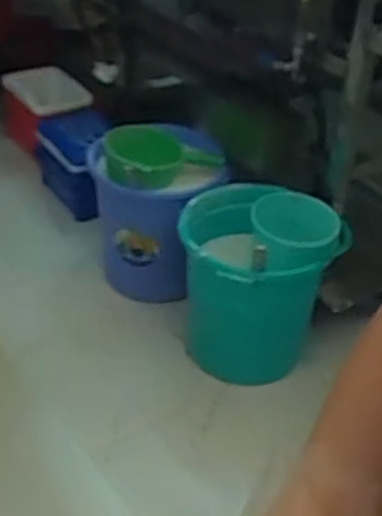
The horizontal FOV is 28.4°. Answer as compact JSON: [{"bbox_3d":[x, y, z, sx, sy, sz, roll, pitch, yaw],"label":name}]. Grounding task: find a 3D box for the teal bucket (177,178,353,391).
[{"bbox_3d":[0.144,0.042,1.732,0.324,0.418,0.351,3,36,-2],"label":"teal bucket"}]

